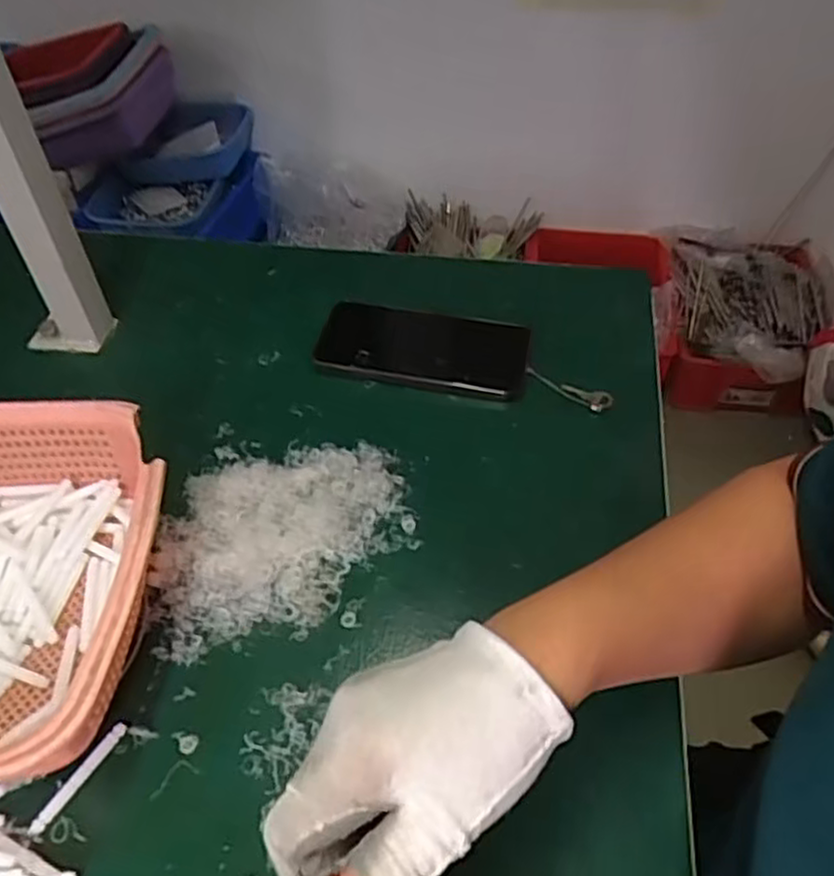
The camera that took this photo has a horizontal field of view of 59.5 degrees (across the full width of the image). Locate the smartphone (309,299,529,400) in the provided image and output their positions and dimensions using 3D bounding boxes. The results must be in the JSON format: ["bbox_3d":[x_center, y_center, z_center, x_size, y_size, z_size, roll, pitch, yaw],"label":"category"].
[{"bbox_3d":[0.004,-0.071,0.564,0.160,0.015,0.080,10,50,9],"label":"smartphone"}]

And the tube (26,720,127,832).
[{"bbox_3d":[-0.170,0.170,0.368,0.007,0.006,0.059,25,54,21],"label":"tube"}]

